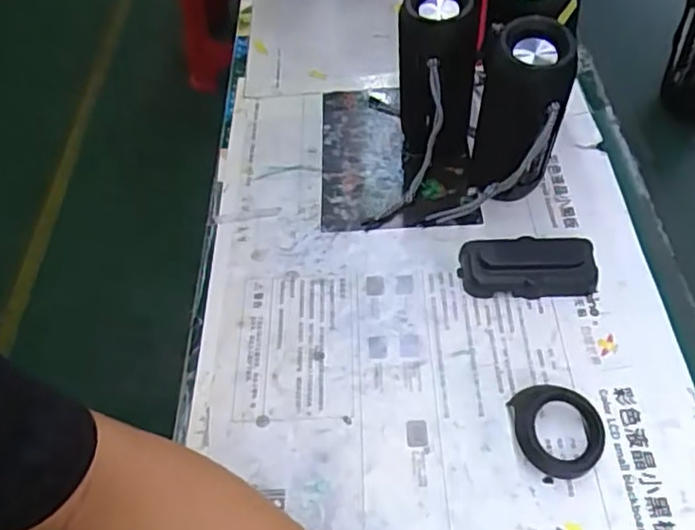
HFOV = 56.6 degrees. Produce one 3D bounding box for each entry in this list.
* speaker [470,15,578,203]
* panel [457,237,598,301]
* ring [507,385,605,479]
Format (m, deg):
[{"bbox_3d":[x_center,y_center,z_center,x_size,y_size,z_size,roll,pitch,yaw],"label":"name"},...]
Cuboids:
[{"bbox_3d":[0.142,-0.117,0.540,0.064,0.159,0.067,7,52,10],"label":"speaker"},{"bbox_3d":[0.149,0.001,0.531,0.106,0.025,0.055,-1,52,4],"label":"panel"},{"bbox_3d":[0.145,0.111,0.440,0.058,0.024,0.061,-2,52,3],"label":"ring"}]

